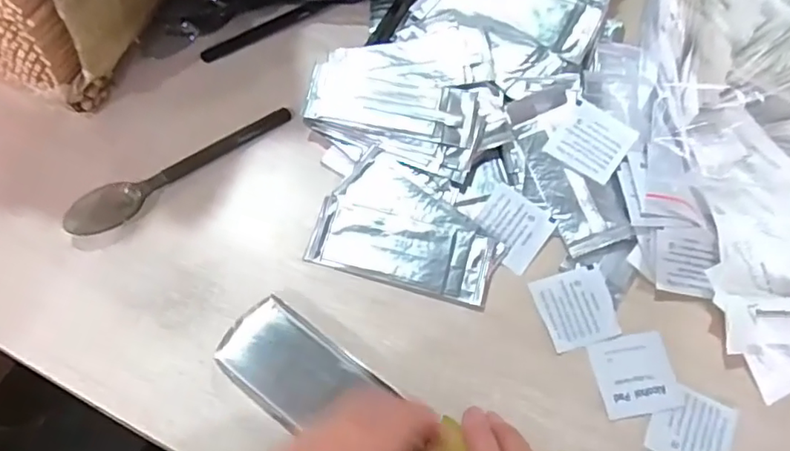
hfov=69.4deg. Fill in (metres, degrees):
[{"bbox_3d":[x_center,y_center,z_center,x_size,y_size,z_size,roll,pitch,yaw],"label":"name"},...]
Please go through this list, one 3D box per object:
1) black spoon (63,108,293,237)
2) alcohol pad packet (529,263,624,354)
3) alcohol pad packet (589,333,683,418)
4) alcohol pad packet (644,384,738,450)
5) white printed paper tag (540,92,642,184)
[{"bbox_3d":[-0.150,-0.044,0.402,0.167,0.013,0.027,-36,73,-17],"label":"black spoon"},{"bbox_3d":[0.124,0.055,0.385,0.051,0.004,0.050,-14,68,-10],"label":"alcohol pad packet"},{"bbox_3d":[0.156,0.096,0.369,0.052,0.004,0.048,-9,67,-7],"label":"alcohol pad packet"},{"bbox_3d":[0.189,0.128,0.361,0.048,0.004,0.051,26,66,9],"label":"alcohol pad packet"},{"bbox_3d":[0.139,-0.063,0.413,0.056,0.004,0.049,33,84,11],"label":"white printed paper tag"}]

